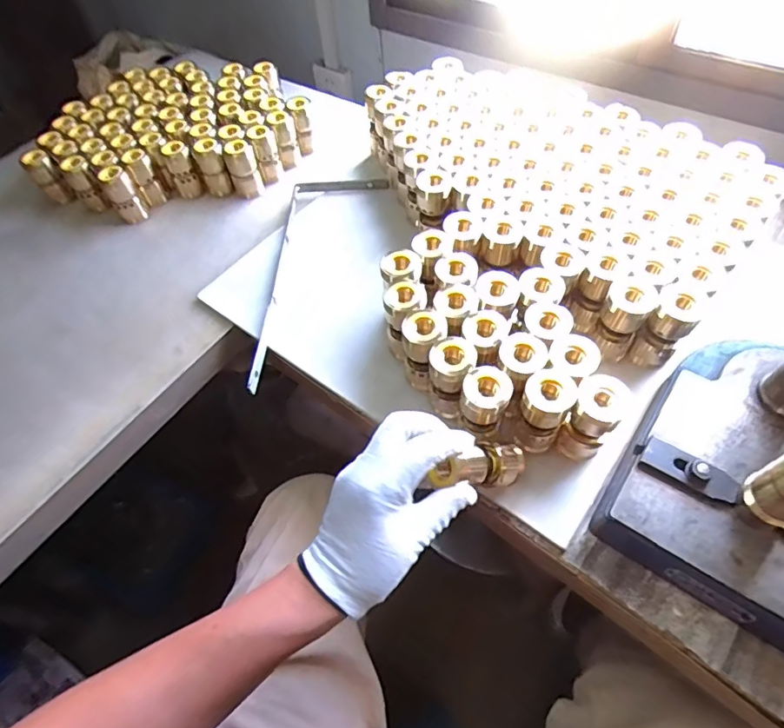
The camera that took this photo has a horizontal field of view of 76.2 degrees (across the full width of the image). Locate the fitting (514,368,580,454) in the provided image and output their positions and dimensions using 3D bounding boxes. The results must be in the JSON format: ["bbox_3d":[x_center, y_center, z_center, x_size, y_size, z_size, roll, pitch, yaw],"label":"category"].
[{"bbox_3d":[0.137,0.047,0.456,0.040,0.094,0.037,-3,55,4],"label":"fitting"}]

